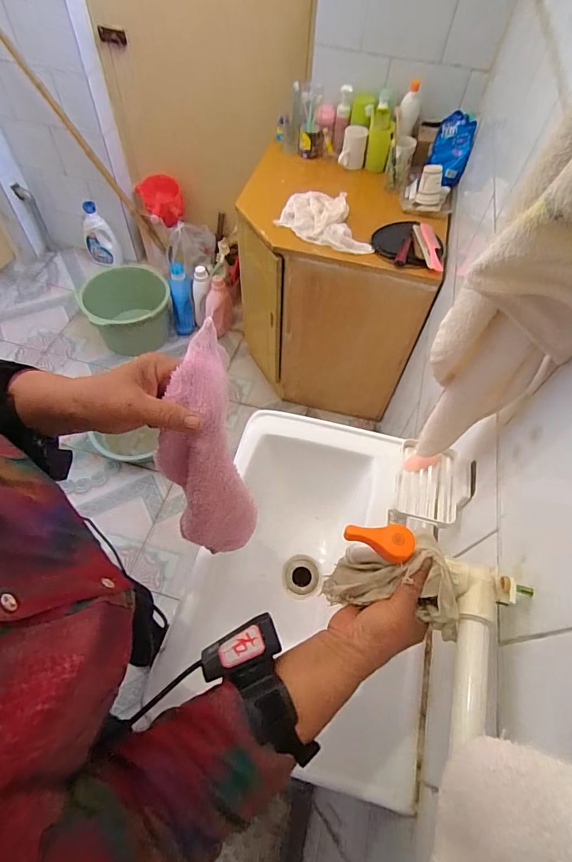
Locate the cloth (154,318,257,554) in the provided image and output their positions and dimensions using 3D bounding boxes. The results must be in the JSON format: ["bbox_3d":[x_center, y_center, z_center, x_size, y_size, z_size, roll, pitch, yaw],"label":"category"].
[{"bbox_3d":[-0.080,0.040,0.416,0.075,0.279,0.069,-5,41,-7],"label":"cloth"}]

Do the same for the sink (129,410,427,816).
[{"bbox_3d":[0.035,0.232,0.682,0.359,0.152,0.509,14,58,6],"label":"sink"}]

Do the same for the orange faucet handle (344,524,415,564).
[{"bbox_3d":[0.083,0.099,0.365,0.057,0.019,0.029,5,57,-1],"label":"orange faucet handle"}]

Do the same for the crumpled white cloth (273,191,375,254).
[{"bbox_3d":[0.131,-0.613,1.212,0.305,0.056,0.183,40,64,20],"label":"crumpled white cloth"}]

